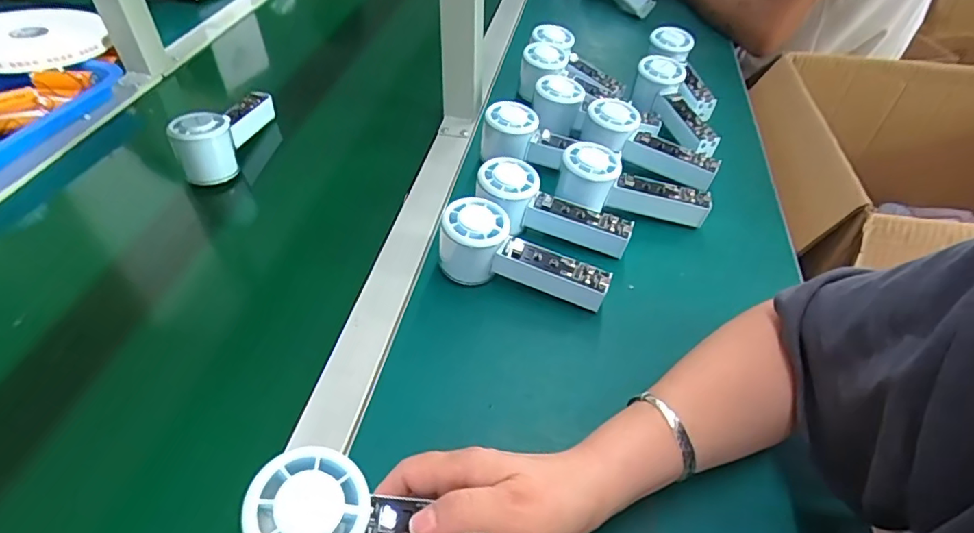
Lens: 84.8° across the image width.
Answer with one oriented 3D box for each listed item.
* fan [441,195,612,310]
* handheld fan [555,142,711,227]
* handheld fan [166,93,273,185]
[{"bbox_3d":[0.031,-0.005,0.477,0.152,0.061,0.052,21,46,-1],"label":"fan"},{"bbox_3d":[0.149,-0.081,0.538,0.151,0.055,0.049,7,46,4],"label":"handheld fan"},{"bbox_3d":[-0.287,-0.155,0.596,0.048,0.058,0.151,10,46,7],"label":"handheld fan"}]

